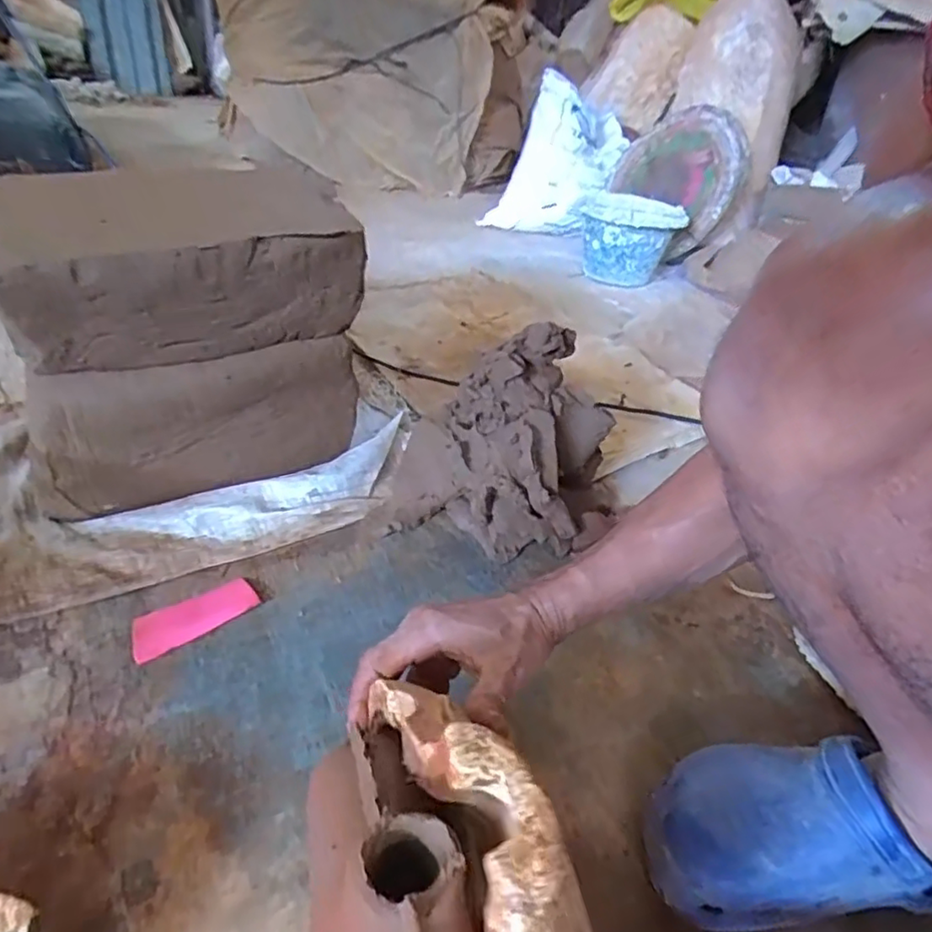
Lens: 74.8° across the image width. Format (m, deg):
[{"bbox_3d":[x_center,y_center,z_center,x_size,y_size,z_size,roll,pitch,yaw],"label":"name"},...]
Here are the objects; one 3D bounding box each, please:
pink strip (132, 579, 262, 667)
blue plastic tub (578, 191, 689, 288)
[{"bbox_3d":[-0.255,0.140,0.572,0.110,0.007,0.047,-24,49,-35],"label":"pink strip"},{"bbox_3d":[0.385,-0.539,1.468,0.215,0.178,0.206,4,36,-3],"label":"blue plastic tub"}]

